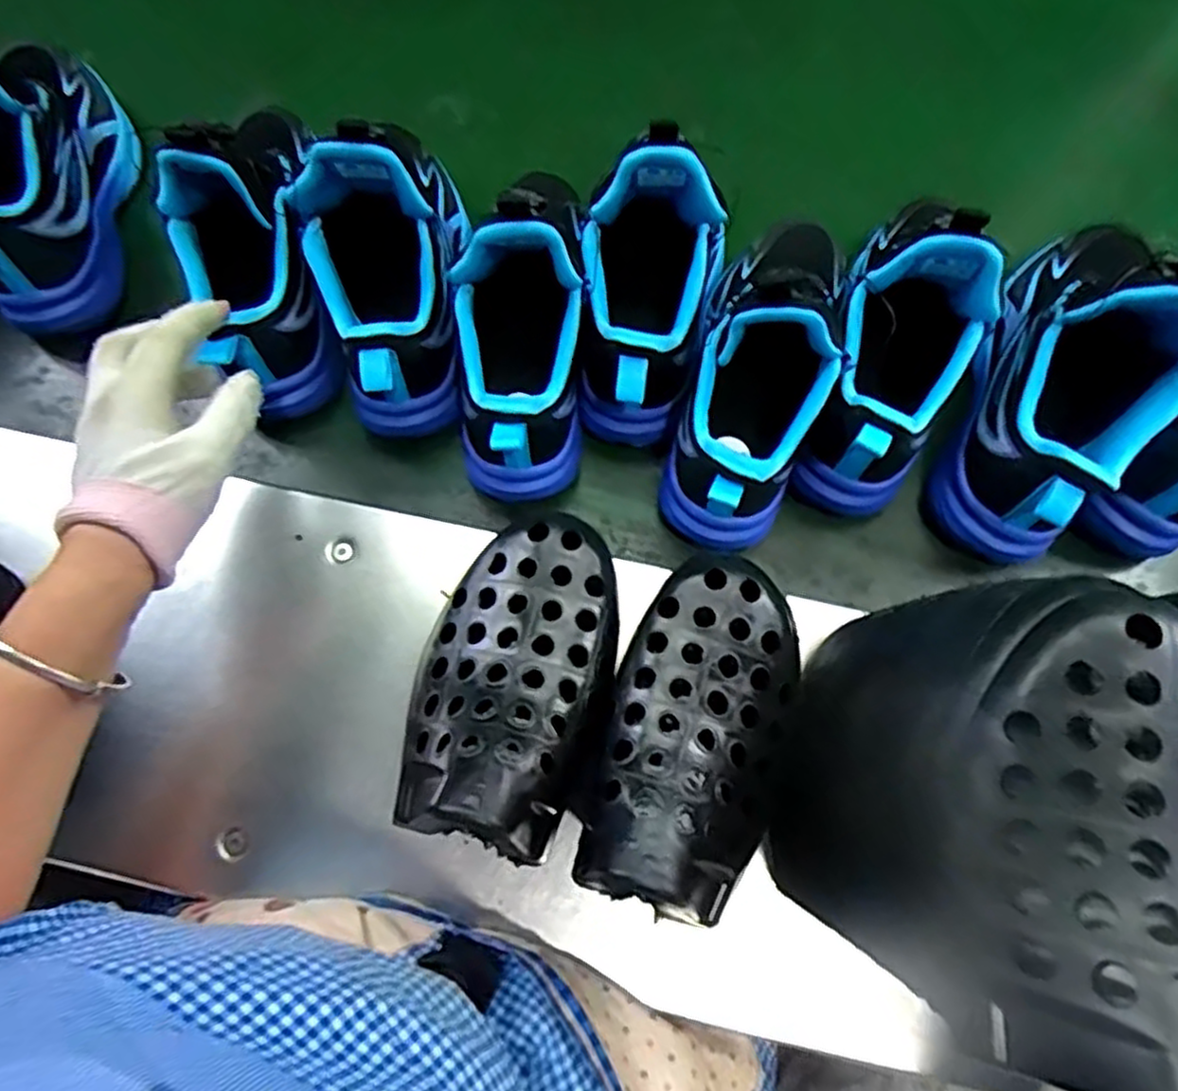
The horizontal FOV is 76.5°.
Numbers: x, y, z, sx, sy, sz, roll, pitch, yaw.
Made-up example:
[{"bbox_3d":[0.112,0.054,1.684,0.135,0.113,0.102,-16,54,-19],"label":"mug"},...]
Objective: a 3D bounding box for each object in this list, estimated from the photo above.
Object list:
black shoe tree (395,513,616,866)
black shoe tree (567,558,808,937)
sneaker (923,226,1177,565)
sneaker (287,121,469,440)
[{"bbox_3d":[-0.032,0.053,0.308,0.078,0.047,0.134,16,73,4],"label":"black shoe tree"},{"bbox_3d":[0.046,0.070,0.297,0.070,0.047,0.138,18,73,5],"label":"black shoe tree"},{"bbox_3d":[0.296,-0.115,0.441,0.099,0.134,0.231,36,76,10],"label":"sneaker"},{"bbox_3d":[-0.125,-0.191,0.452,0.087,0.126,0.203,-12,73,-5],"label":"sneaker"}]

